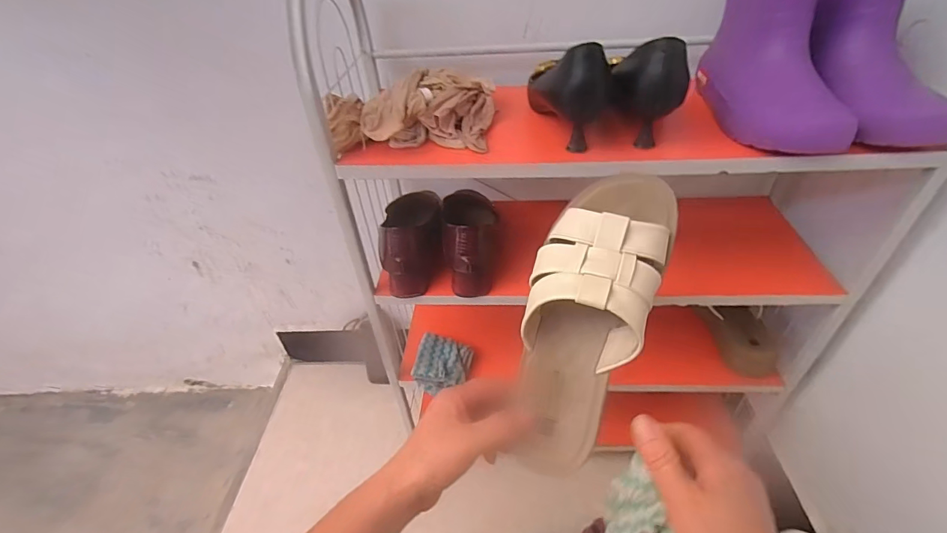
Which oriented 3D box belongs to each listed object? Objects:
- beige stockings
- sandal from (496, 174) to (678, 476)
[{"bbox_3d":[-0.068,-0.177,0.497,0.177,0.050,0.125,-1,41,4],"label":"beige stockings"},{"bbox_3d":[0.079,0.038,0.330,0.093,0.058,0.232,17,90,23],"label":"sandal"}]

